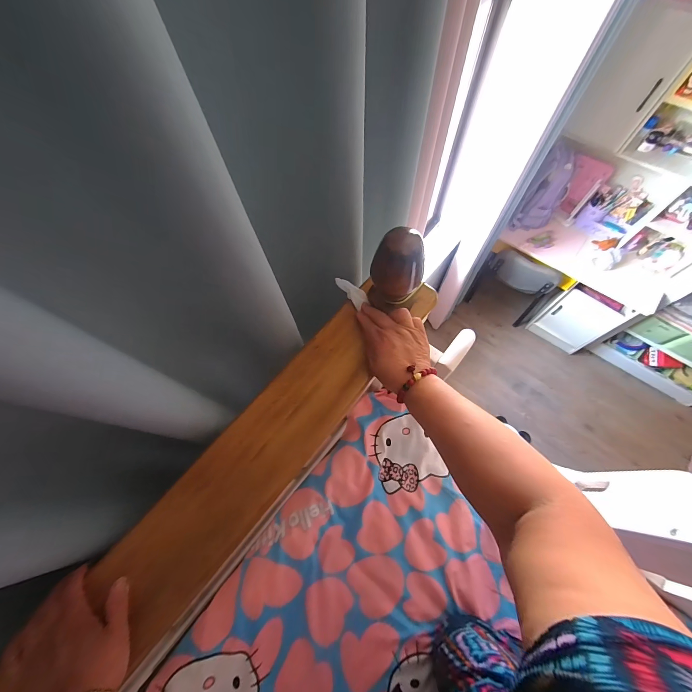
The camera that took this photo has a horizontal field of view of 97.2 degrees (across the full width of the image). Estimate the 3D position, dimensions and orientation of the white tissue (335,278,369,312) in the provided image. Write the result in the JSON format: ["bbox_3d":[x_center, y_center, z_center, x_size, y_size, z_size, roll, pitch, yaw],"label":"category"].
[{"bbox_3d":[0.007,-0.085,0.476,0.062,0.010,0.026,42,74,12],"label":"white tissue"}]

